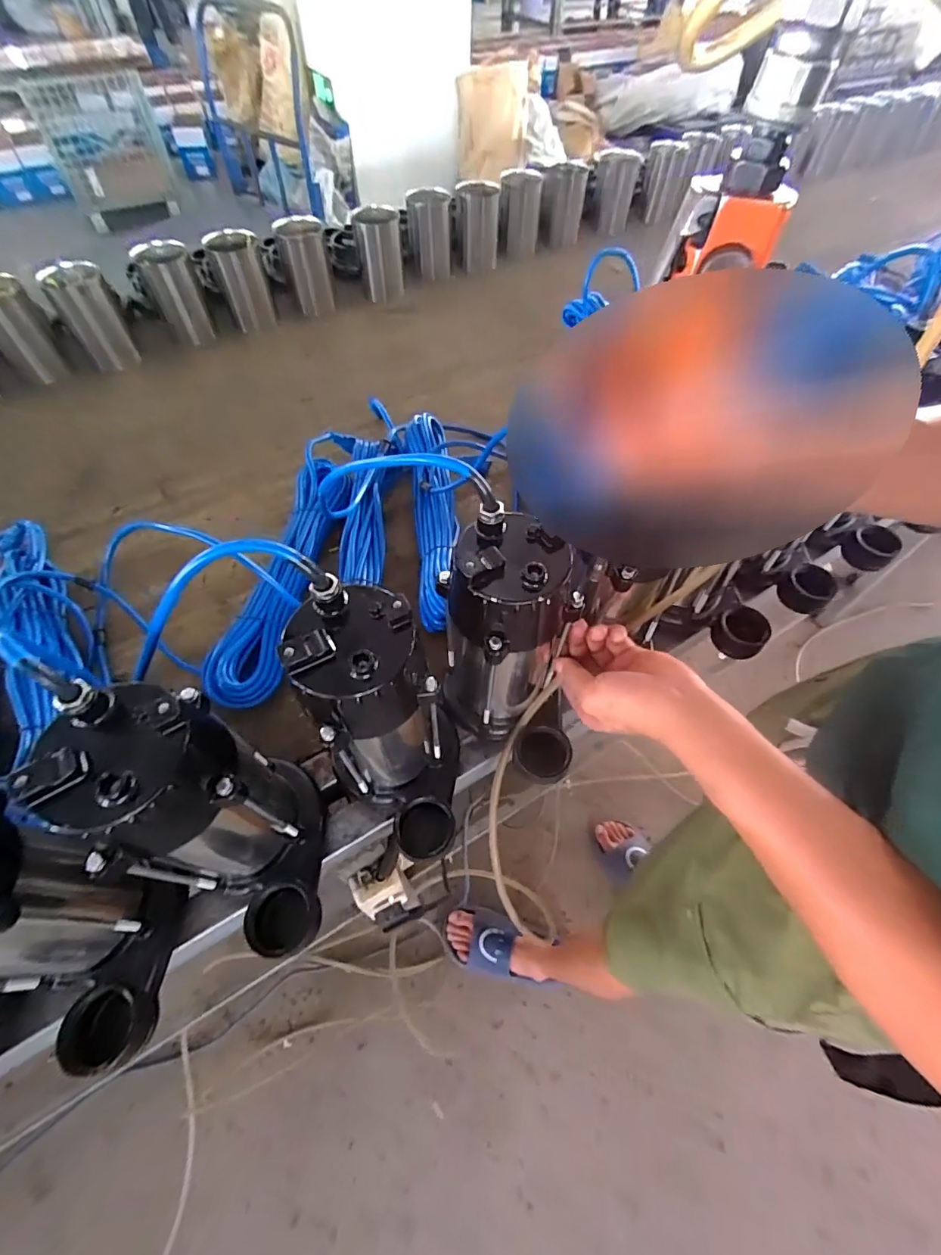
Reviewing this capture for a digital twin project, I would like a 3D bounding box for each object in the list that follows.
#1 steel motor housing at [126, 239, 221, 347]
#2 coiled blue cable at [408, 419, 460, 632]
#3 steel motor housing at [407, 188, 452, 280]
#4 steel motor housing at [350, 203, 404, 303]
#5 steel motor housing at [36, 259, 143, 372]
[{"bbox_3d":[-0.530,-0.601,0.889,0.089,0.151,0.081,-28,62,-18],"label":"steel motor housing"},{"bbox_3d":[-0.046,-0.161,0.631,0.062,0.038,0.342,-5,58,-5],"label":"coiled blue cable"},{"bbox_3d":[-0.083,-0.828,1.029,0.092,0.137,0.071,-7,58,-6],"label":"steel motor housing"},{"bbox_3d":[-0.181,-0.742,0.975,0.089,0.140,0.084,-7,58,-6],"label":"steel motor housing"},{"bbox_3d":[-0.657,-0.542,0.849,0.089,0.137,0.078,-34,64,-21],"label":"steel motor housing"}]

